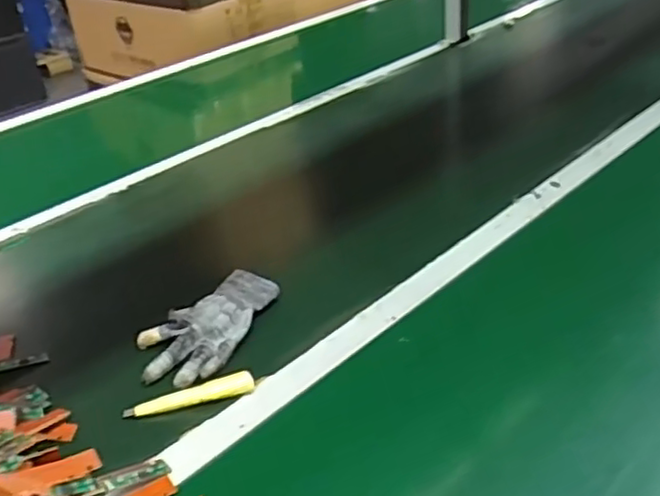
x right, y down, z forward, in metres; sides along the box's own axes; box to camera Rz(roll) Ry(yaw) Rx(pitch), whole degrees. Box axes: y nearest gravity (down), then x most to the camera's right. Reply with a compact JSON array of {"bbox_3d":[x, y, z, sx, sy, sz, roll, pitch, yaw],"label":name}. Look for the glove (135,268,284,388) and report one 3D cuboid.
[{"bbox_3d":[-0.138,0.081,0.746,0.106,0.029,0.172,9,36,24],"label":"glove"}]

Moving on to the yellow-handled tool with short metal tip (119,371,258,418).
[{"bbox_3d":[-0.134,0.142,0.657,0.123,0.012,0.021,-14,33,-9],"label":"yellow-handled tool with short metal tip"}]

